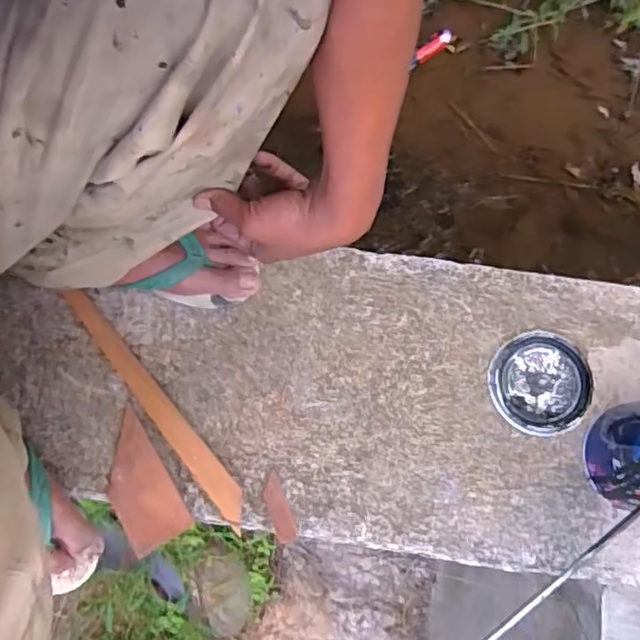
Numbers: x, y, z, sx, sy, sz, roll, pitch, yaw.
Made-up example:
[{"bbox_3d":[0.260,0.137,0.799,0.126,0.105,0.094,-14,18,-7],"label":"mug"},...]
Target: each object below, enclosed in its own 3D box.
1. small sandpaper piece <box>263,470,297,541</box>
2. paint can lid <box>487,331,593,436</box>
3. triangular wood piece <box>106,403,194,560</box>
[{"bbox_3d":[-0.040,0.181,0.597,0.021,0.006,0.064,-21,80,-5],"label":"small sandpaper piece"},{"bbox_3d":[0.225,0.063,0.632,0.105,0.005,0.099,0,79,-1],"label":"paint can lid"},{"bbox_3d":[-0.179,0.158,0.604,0.058,0.015,0.126,-32,81,-6],"label":"triangular wood piece"}]

